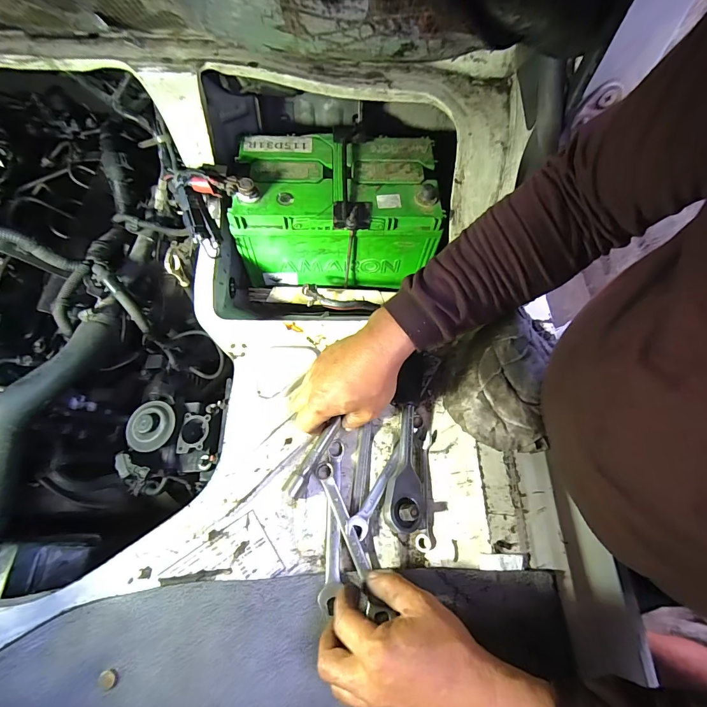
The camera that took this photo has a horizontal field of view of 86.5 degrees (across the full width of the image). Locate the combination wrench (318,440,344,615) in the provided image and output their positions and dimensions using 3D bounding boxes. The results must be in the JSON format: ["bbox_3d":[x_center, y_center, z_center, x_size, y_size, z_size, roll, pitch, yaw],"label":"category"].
[{"bbox_3d":[-0.022,0.179,0.409,0.019,0.012,0.168,3,62,-2],"label":"combination wrench"}]

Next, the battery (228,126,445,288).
[{"bbox_3d":[-0.030,-0.220,0.608,0.292,0.170,0.169,-5,66,-5],"label":"battery"}]

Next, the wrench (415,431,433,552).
[{"bbox_3d":[0.082,0.154,0.430,0.015,0.010,0.127,6,65,0],"label":"wrench"}]

